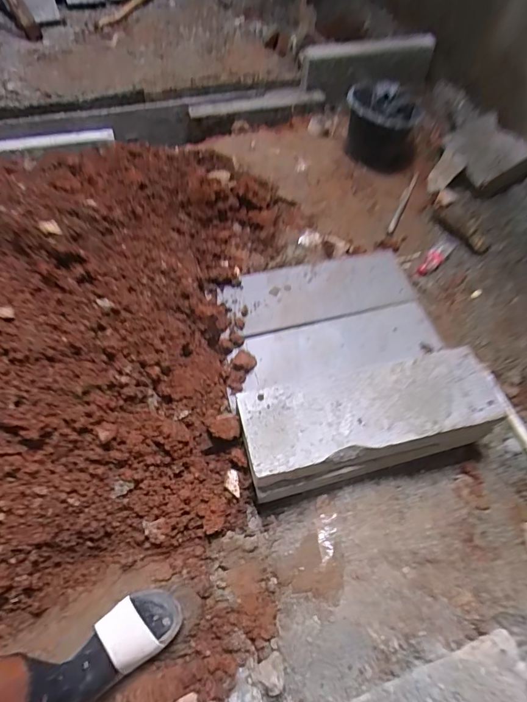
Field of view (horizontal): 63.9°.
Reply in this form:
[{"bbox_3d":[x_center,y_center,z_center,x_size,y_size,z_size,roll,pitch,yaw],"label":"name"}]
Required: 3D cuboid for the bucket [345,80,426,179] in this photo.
[{"bbox_3d":[0.453,-0.852,1.619,0.281,0.247,0.281,13,60,6],"label":"bucket"}]

